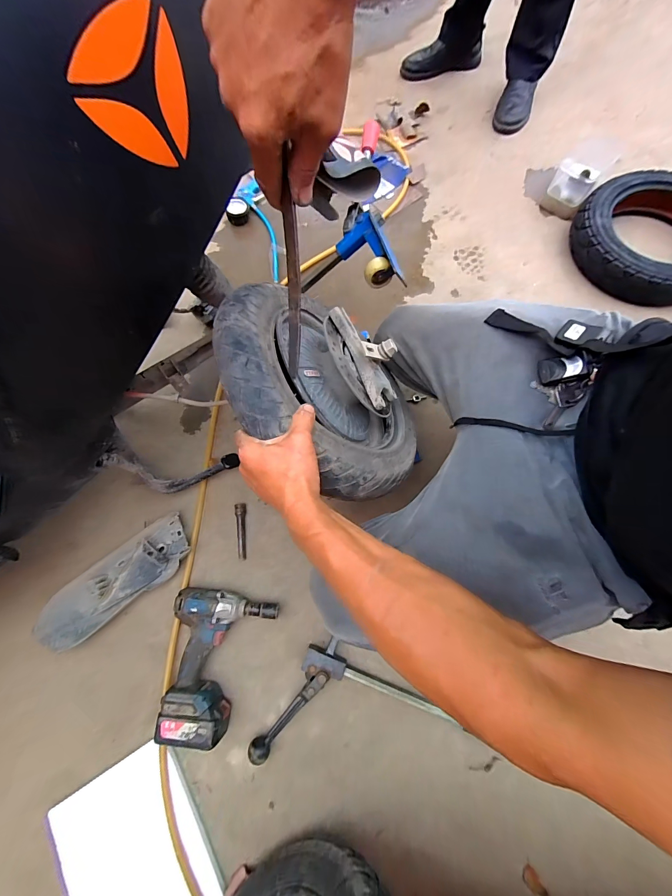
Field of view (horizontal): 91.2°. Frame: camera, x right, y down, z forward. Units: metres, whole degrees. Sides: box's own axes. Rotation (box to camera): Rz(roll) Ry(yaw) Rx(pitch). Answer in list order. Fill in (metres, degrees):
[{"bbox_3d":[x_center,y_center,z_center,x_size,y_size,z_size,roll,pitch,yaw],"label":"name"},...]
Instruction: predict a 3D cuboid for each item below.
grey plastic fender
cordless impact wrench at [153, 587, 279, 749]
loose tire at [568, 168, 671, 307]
[{"bbox_3d":[-0.462,0.282,0.700,0.332,0.042,0.124,-37,75,-8],"label":"grey plastic fender"},{"bbox_3d":[-0.241,0.405,0.625,0.183,0.070,0.238,13,75,7],"label":"cordless impact wrench"},{"bbox_3d":[0.808,-0.545,0.844,0.355,0.087,0.336,-1,73,3],"label":"loose tire"}]

